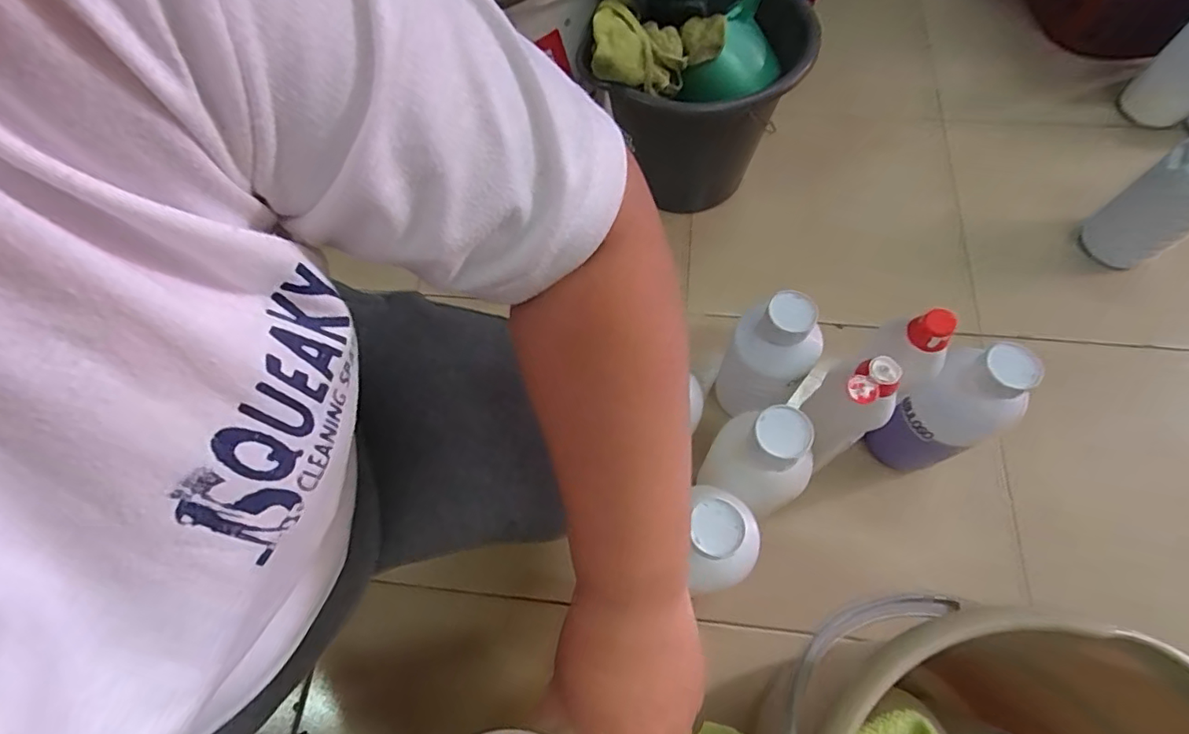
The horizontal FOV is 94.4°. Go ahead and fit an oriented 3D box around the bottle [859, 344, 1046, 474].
[{"bbox_3d":[0.370,0.050,0.590,0.072,0.218,0.087,-24,68,-7],"label":"bottle"}]

